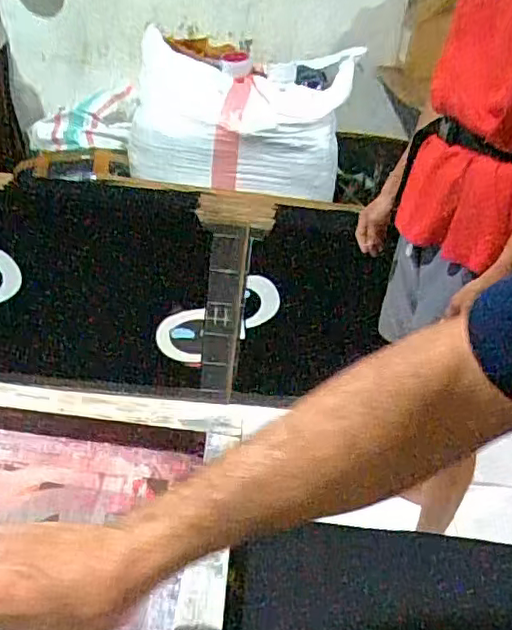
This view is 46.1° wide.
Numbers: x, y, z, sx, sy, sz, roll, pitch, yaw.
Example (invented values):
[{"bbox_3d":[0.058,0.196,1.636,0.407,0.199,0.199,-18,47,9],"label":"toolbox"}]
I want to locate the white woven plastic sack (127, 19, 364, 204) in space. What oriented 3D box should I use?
[{"bbox_3d":[-0.030,-0.536,1.682,0.571,0.347,0.335,7,31,1],"label":"white woven plastic sack"}]

